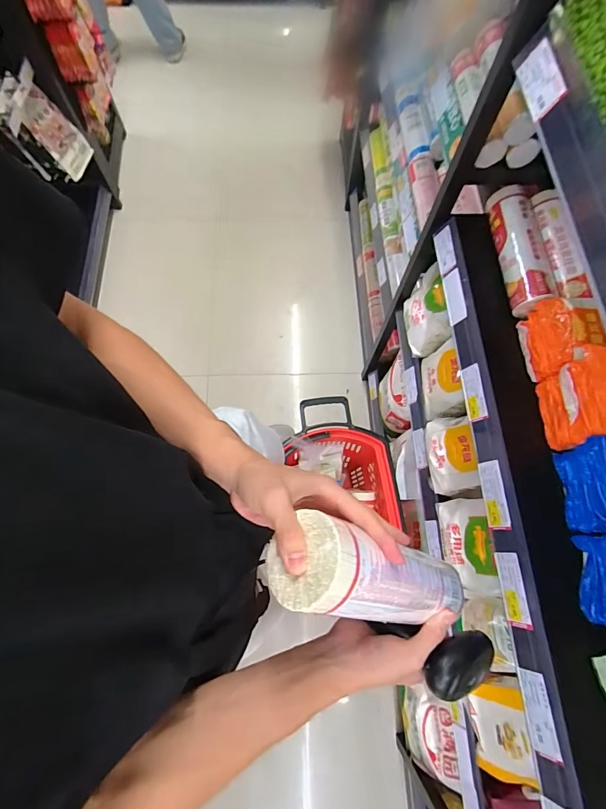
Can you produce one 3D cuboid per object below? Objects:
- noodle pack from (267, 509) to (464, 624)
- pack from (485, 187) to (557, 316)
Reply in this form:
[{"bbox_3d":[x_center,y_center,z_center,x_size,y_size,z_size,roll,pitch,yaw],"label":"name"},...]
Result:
[{"bbox_3d":[0.074,0.151,0.333,0.216,0.058,0.066,26,67,-35],"label":"noodle pack"},{"bbox_3d":[0.375,-0.271,0.653,0.063,0.047,0.241,1,71,-1],"label":"pack"}]

